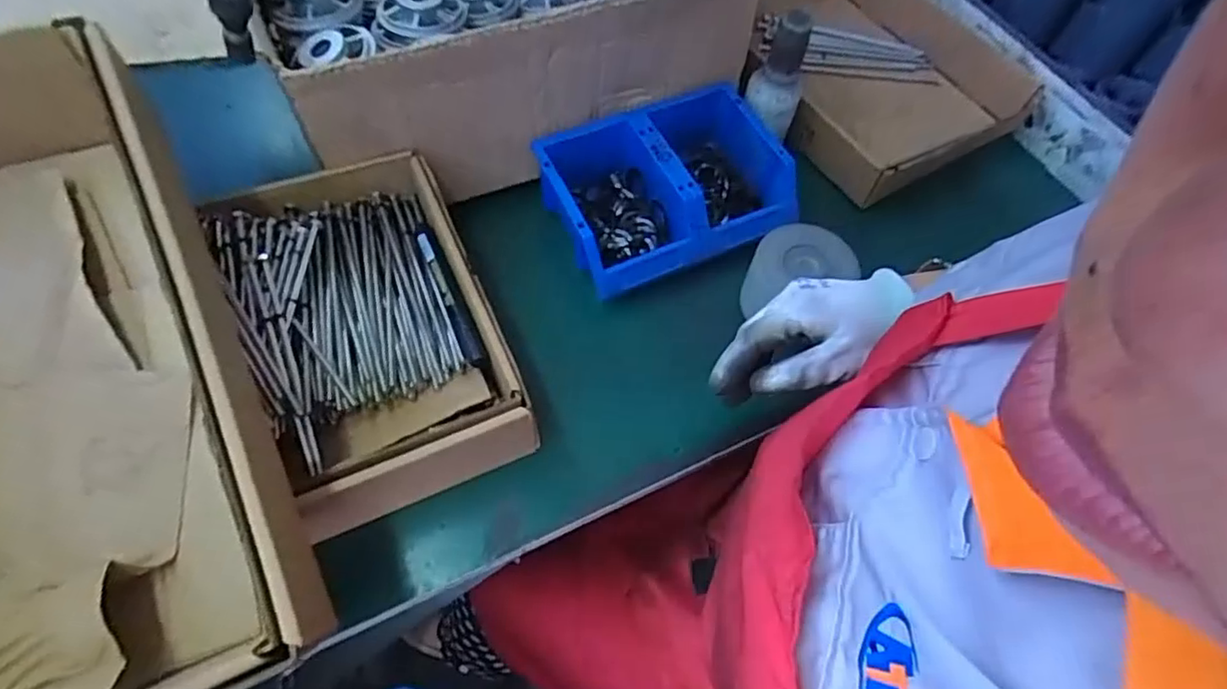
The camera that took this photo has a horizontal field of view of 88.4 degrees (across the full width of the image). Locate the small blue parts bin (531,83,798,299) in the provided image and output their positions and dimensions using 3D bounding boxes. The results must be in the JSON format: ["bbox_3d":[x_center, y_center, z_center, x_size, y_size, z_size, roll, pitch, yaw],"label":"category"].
[{"bbox_3d":[0.054,-0.153,0.588,0.219,0.058,0.149,-23,64,-16],"label":"small blue parts bin"}]

